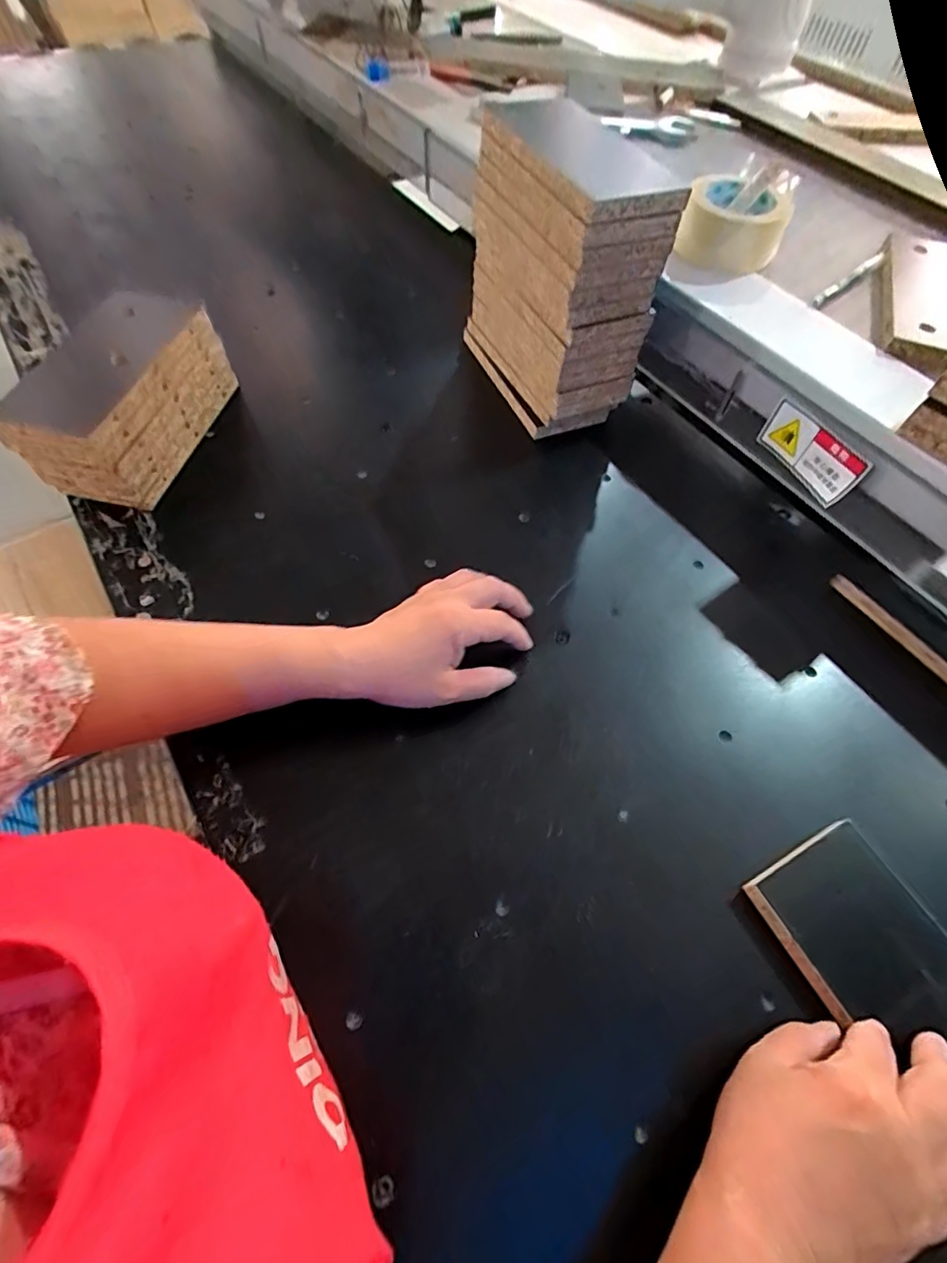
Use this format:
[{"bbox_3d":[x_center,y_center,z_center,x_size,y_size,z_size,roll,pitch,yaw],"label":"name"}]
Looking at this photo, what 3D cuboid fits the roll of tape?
[{"bbox_3d":[0.294,-0.457,0.597,0.103,0.065,0.111,2,60,-3],"label":"roll of tape"}]

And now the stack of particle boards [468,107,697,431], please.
[{"bbox_3d":[0.081,-0.353,0.554,0.111,0.201,0.212,-18,60,-14],"label":"stack of particle boards"}]

